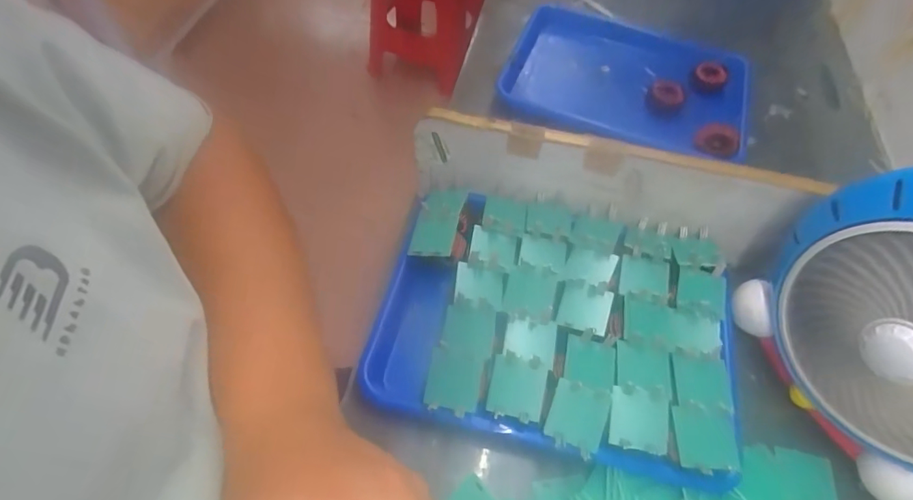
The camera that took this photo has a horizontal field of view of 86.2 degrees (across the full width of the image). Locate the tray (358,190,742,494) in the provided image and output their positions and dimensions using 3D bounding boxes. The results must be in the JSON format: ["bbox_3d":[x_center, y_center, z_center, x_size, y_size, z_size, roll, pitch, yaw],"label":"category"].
[{"bbox_3d":[0.094,0.061,0.460,0.317,0.055,0.246,11,56,4],"label":"tray"}]

